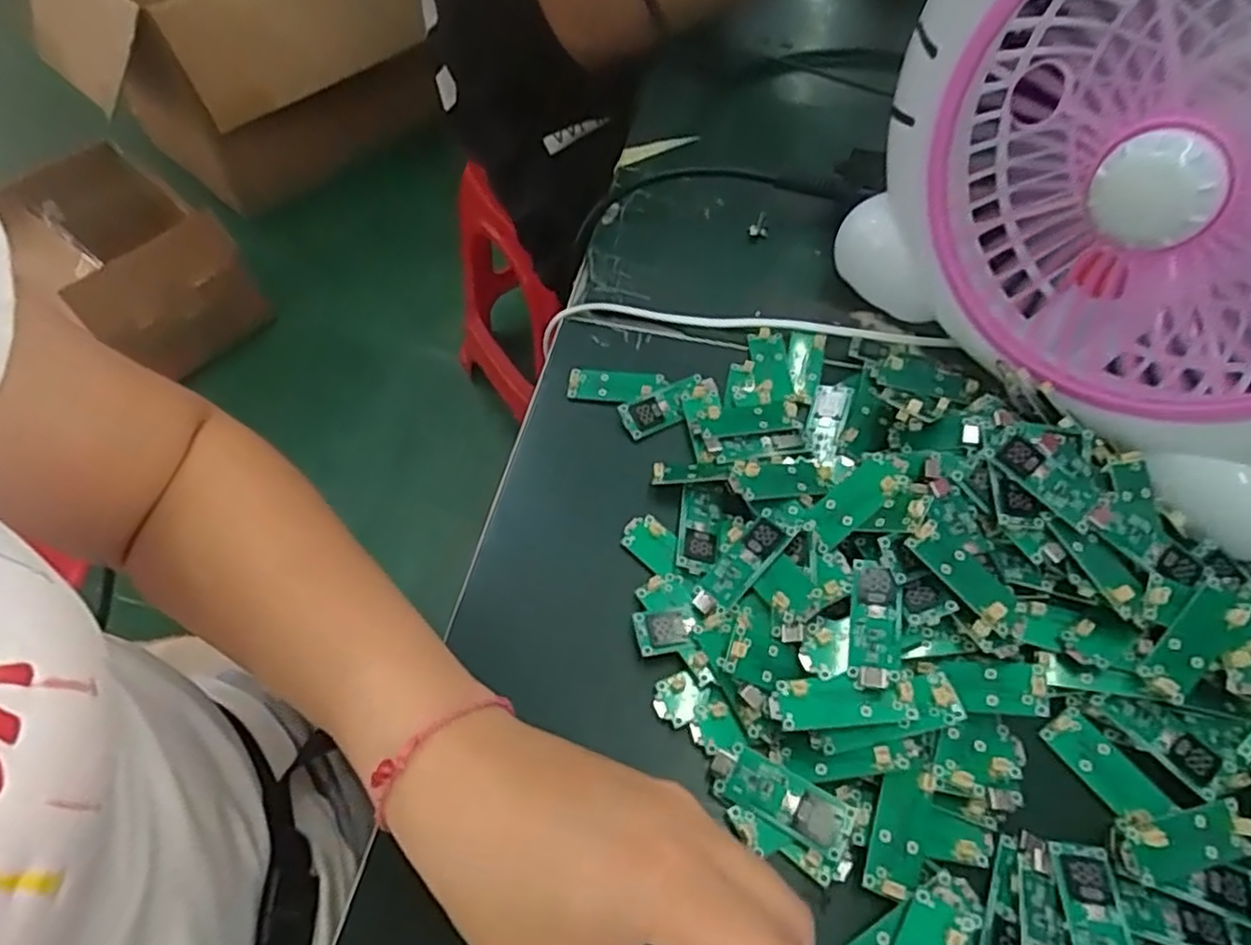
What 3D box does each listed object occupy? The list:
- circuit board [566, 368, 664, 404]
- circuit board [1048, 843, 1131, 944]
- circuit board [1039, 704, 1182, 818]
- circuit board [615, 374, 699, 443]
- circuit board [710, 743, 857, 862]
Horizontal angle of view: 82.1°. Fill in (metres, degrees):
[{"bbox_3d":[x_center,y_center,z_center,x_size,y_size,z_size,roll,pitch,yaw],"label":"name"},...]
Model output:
[{"bbox_3d":[-0.006,-0.044,0.364,0.046,0.007,0.020,11,57,5],"label":"circuit board"},{"bbox_3d":[0.154,0.147,0.233,0.019,0.008,0.048,6,57,2],"label":"circuit board"},{"bbox_3d":[0.178,0.109,0.266,0.018,0.007,0.042,-36,67,-10],"label":"circuit board"},{"bbox_3d":[0.020,-0.033,0.356,0.044,0.006,0.019,-21,60,-15],"label":"circuit board"},{"bbox_3d":[0.055,0.114,0.254,0.049,0.004,0.019,26,60,15],"label":"circuit board"}]

